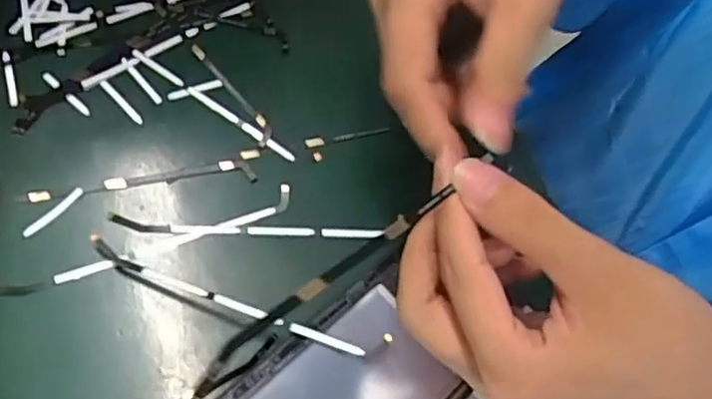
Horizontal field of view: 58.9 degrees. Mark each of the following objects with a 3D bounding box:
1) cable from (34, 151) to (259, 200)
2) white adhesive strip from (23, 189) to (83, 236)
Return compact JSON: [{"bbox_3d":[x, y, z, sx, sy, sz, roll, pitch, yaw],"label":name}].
[{"bbox_3d":[-0.100,-0.009,0.307,0.107,0.004,0.015,-10,72,-13],"label":"cable"},{"bbox_3d":[-0.140,0.006,0.292,0.005,0.004,0.032,40,67,10],"label":"white adhesive strip"}]

